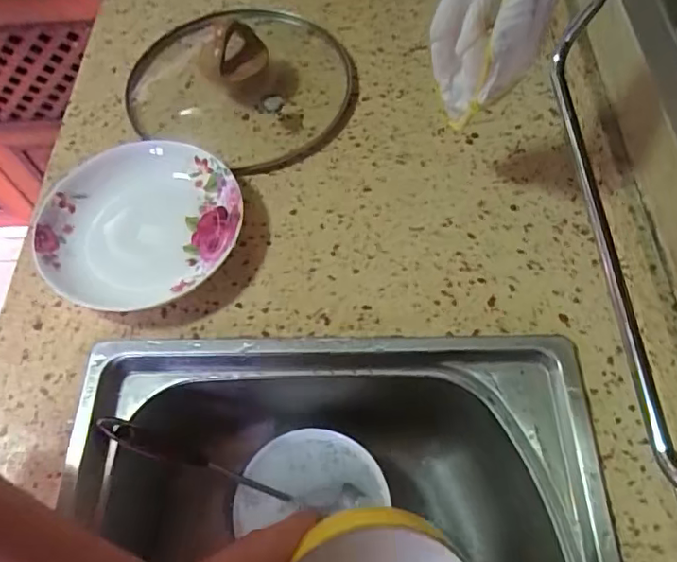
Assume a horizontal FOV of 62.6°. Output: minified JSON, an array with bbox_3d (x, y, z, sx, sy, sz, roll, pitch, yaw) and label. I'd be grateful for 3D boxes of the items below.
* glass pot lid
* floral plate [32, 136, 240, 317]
[{"bbox_3d":[-0.116,-0.254,0.640,0.268,0.062,0.245,-1,61,2],"label":"glass pot lid"},{"bbox_3d":[-0.202,-0.061,0.560,0.193,0.031,0.194,-1,61,2],"label":"floral plate"}]

